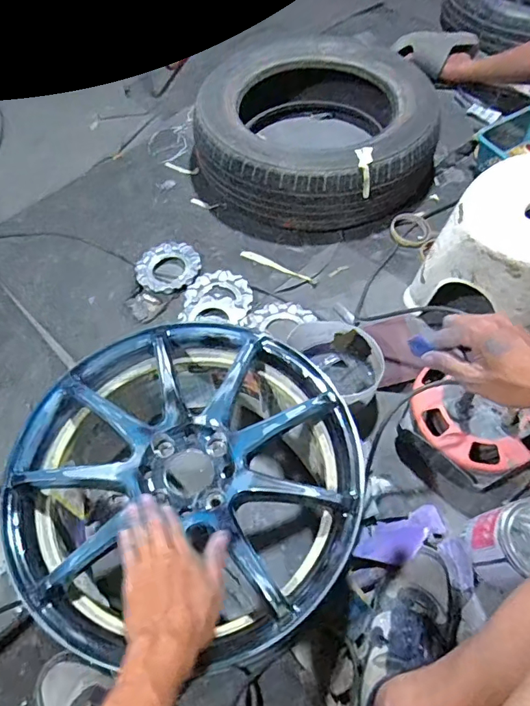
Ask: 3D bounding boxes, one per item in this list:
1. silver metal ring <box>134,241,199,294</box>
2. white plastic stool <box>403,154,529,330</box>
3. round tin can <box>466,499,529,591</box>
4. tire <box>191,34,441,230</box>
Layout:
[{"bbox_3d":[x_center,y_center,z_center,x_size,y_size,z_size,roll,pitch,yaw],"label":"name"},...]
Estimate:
[{"bbox_3d":[-0.208,-0.187,1.046,0.134,0.018,0.126,-1,58,1],"label":"silver metal ring"},{"bbox_3d":[0.433,-0.175,0.859,0.220,0.219,0.242,39,66,23],"label":"white plastic stool"},{"bbox_3d":[0.343,0.257,0.680,0.101,0.111,0.087,-34,63,-18],"label":"round tin can"},{"bbox_3d":[0.114,-0.492,1.124,0.538,0.176,0.453,9,58,7],"label":"tire"}]

